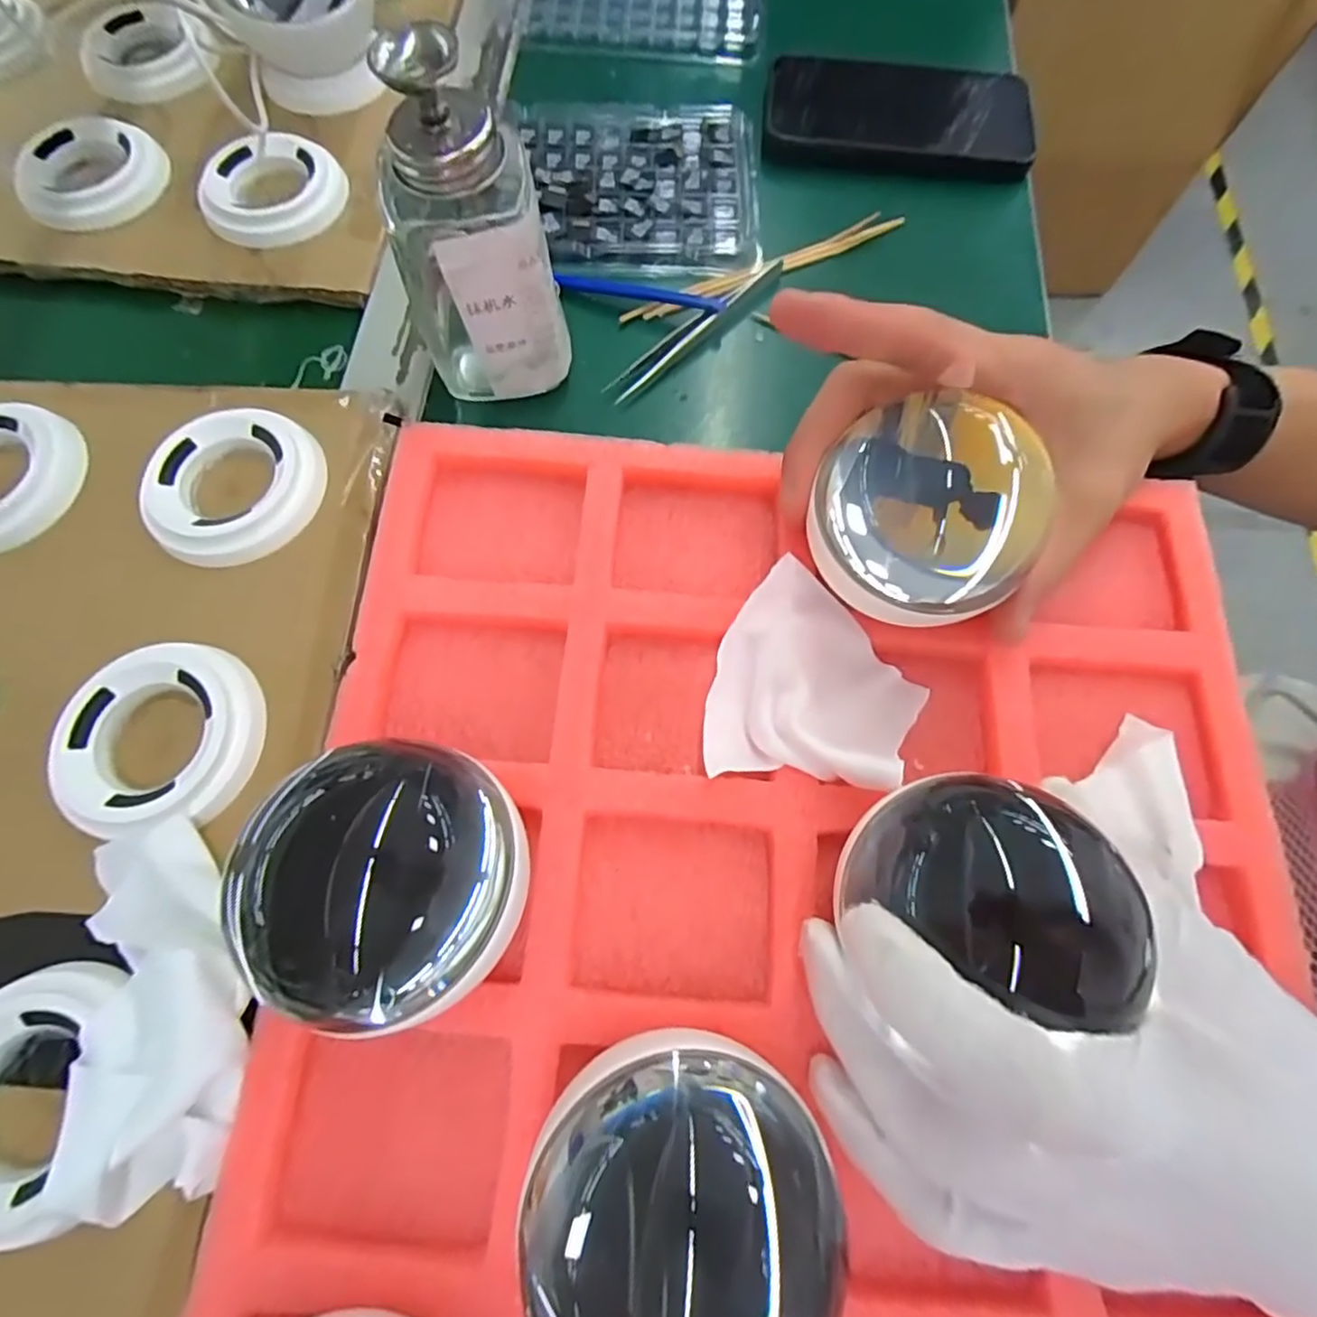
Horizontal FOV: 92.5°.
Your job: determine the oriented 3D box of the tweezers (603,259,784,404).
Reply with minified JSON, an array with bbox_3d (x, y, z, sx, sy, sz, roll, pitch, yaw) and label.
[{"bbox_3d":[0.020,-0.161,0.306,0.112,0.008,0.013,-41,76,-14],"label":"tweezers"}]

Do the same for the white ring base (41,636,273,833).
[{"bbox_3d":[-0.177,0.027,0.226,0.067,0.015,0.066,-5,71,-3],"label":"white ring base"}]

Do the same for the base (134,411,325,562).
[{"bbox_3d":[-0.173,-0.072,0.260,0.066,0.012,0.067,-9,71,-5],"label":"base"}]

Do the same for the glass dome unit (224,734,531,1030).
[{"bbox_3d":[-0.069,0.061,0.179,0.067,0.061,0.076,-11,72,-4],"label":"glass dome unit"}]

